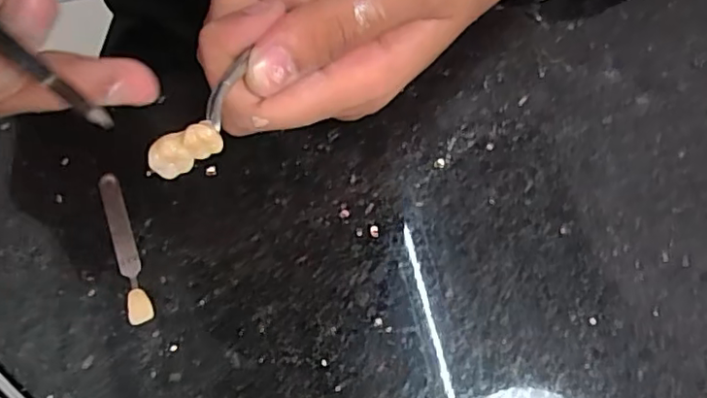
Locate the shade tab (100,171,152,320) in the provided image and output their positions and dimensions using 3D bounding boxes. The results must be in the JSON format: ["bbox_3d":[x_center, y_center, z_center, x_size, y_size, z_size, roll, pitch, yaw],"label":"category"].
[{"bbox_3d":[-0.080,0.016,0.210,0.008,0.004,0.056,-19,71,-8],"label":"shade tab"}]

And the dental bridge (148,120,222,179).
[{"bbox_3d":[-0.042,-0.012,0.151,0.018,0.010,0.007,-19,72,-8],"label":"dental bridge"}]

